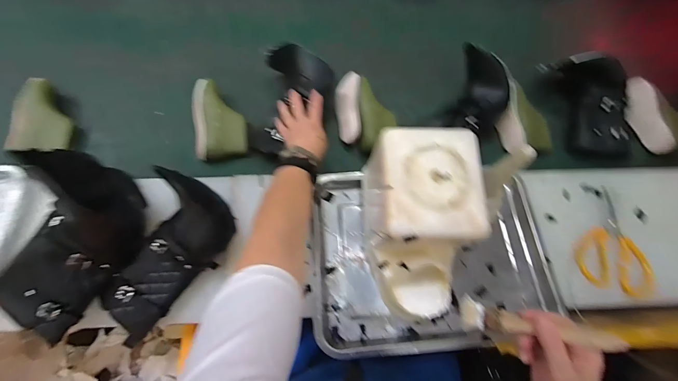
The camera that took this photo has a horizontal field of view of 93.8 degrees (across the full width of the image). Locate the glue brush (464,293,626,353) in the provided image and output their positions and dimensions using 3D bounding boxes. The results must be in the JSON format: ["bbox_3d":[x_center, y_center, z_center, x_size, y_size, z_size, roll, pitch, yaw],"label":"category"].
[{"bbox_3d":[0.203,0.141,0.329,0.142,0.010,0.030,3,66,25],"label":"glue brush"}]

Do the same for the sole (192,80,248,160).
[{"bbox_3d":[-0.243,-0.145,0.647,0.096,0.059,0.163,-11,69,-7],"label":"sole"}]

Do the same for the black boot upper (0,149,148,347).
[{"bbox_3d":[-0.366,0.071,0.426,0.135,0.154,0.242,20,69,5],"label":"black boot upper"}]

